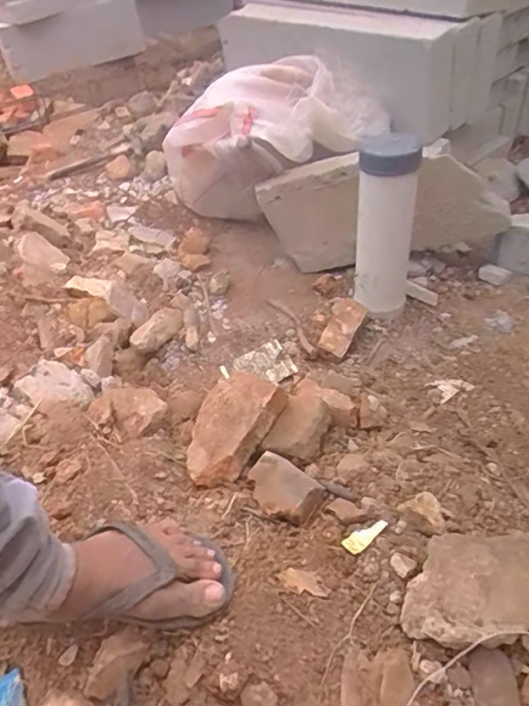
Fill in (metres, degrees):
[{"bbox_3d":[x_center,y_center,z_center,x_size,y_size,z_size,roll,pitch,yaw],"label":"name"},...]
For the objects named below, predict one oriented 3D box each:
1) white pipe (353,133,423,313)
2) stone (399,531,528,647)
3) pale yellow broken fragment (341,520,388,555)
[{"bbox_3d":[0.196,-0.200,0.902,0.093,0.298,0.088,8,43,12],"label":"white pipe"},{"bbox_3d":[0.210,0.226,0.531,0.155,0.066,0.090,-8,42,-5],"label":"stone"},{"bbox_3d":[0.110,0.199,0.597,0.052,0.004,0.021,-33,46,0],"label":"pale yellow broken fragment"}]

